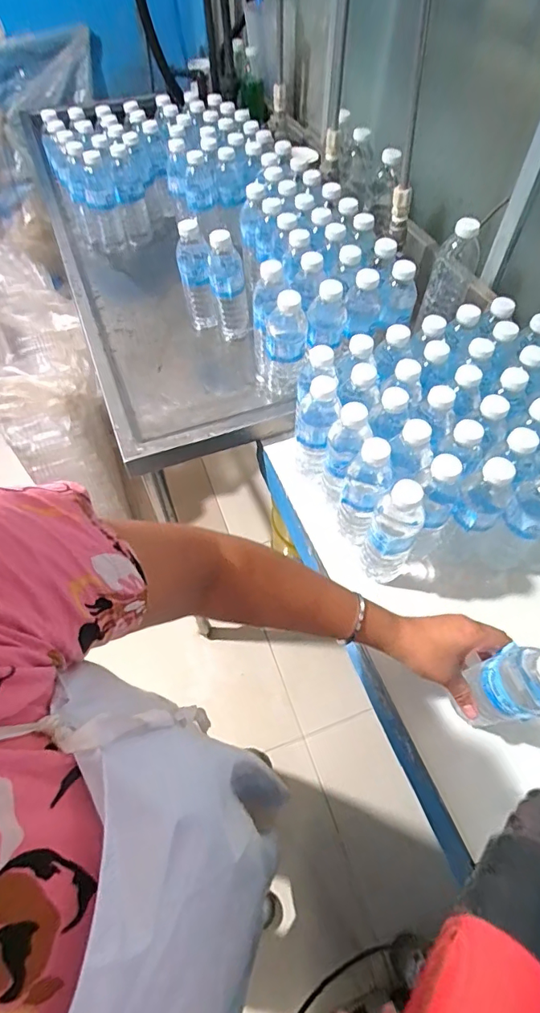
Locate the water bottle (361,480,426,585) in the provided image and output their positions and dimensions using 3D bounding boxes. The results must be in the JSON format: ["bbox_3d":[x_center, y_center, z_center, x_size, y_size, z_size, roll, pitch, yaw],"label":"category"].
[{"bbox_3d":[0.142,0.037,0.555,0.055,0.174,0.048,21,58,13],"label":"water bottle"}]

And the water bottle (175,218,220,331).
[{"bbox_3d":[-0.127,-0.385,0.819,0.052,0.186,0.068,-11,57,-8],"label":"water bottle"}]

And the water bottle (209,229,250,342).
[{"bbox_3d":[-0.067,-0.355,0.791,0.052,0.182,0.058,-12,57,-9],"label":"water bottle"}]

